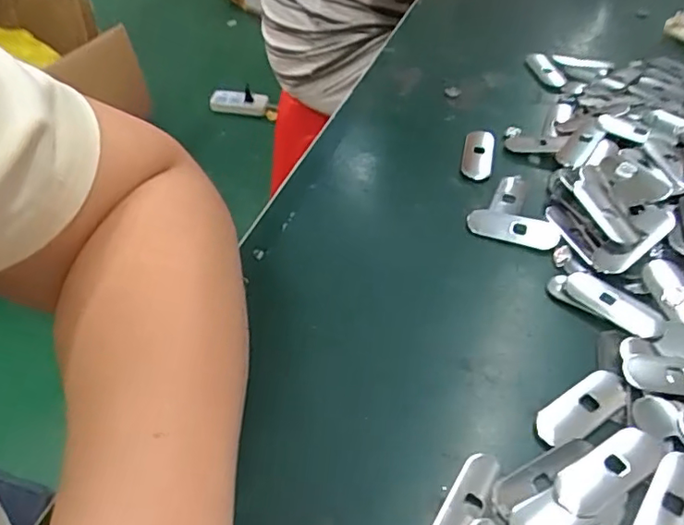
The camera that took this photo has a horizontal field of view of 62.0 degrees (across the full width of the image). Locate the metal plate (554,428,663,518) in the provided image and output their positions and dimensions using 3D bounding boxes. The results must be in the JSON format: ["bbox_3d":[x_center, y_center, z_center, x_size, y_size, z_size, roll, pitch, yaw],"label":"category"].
[{"bbox_3d":[0.109,0.083,0.230,0.051,0.004,0.018,-23,51,-21],"label":"metal plate"}]

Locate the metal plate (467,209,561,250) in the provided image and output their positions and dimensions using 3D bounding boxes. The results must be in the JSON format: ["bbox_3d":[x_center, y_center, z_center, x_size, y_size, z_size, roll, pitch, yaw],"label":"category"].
[{"bbox_3d":[0.099,-0.020,0.328,0.051,0.004,0.019,16,49,14],"label":"metal plate"}]

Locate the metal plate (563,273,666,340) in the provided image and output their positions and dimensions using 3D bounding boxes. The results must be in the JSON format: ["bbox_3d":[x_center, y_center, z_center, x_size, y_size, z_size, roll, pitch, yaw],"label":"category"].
[{"bbox_3d":[0.137,0.021,0.288,0.018,0.004,0.049,-34,55,-28],"label":"metal plate"}]

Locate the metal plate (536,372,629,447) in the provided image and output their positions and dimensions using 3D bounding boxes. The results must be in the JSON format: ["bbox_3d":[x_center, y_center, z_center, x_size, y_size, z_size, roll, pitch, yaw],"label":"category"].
[{"bbox_3d":[0.107,0.065,0.254,0.047,0.006,0.019,-23,51,-21],"label":"metal plate"}]

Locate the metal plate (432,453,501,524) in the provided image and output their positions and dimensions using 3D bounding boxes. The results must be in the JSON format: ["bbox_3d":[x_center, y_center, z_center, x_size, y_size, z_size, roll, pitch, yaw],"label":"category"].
[{"bbox_3d":[0.047,0.096,0.221,0.014,0.004,0.051,28,53,24],"label":"metal plate"}]

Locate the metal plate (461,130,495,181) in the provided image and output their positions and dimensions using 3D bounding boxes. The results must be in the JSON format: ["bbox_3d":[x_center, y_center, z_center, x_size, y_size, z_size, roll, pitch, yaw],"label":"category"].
[{"bbox_3d":[0.091,-0.073,0.376,0.020,0.005,0.047,10,47,9],"label":"metal plate"}]

